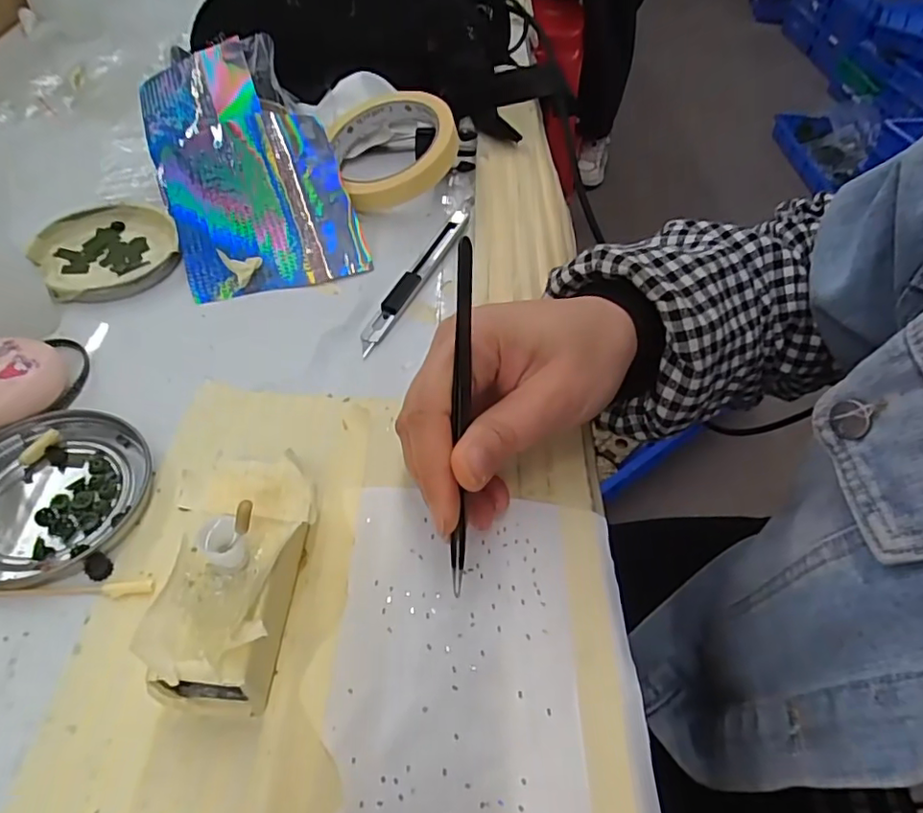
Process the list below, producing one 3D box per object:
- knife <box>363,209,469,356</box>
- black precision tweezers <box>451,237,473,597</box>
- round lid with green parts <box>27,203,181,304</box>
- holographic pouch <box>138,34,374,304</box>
[{"bbox_3d":[-0.025,-0.080,0.344,0.012,0.006,0.138,21,53,13],"label":"knife"},{"bbox_3d":[0.000,0.006,0.221,0.005,0.006,0.135,1,96,-4],"label":"black precision tweezers"},{"bbox_3d":[-0.206,-0.090,0.337,0.074,0.009,0.080,2,51,-3],"label":"round lid with green parts"},{"bbox_3d":[-0.132,-0.150,0.360,0.104,0.033,0.181,-18,75,-12],"label":"holographic pouch"}]

